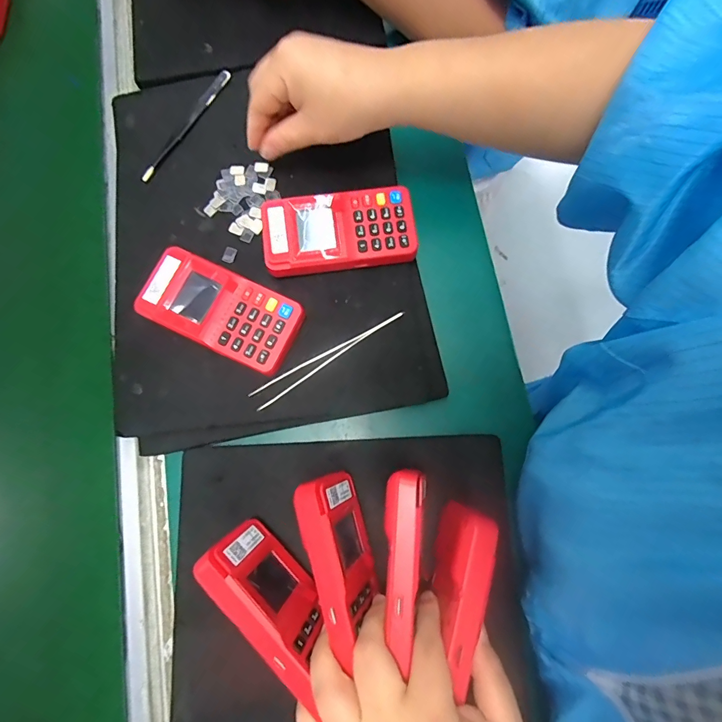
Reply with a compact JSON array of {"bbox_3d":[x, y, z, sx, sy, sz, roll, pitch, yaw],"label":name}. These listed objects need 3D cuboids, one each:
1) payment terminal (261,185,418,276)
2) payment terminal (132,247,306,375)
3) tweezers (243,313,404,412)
[{"bbox_3d":[-0.017,-0.104,0.322,0.119,0.023,0.063,-8,76,1],"label":"payment terminal"},{"bbox_3d":[-0.109,-0.039,0.311,0.120,0.023,0.060,24,79,9],"label":"payment terminal"},{"bbox_3d":[-0.026,-0.004,0.312,0.134,0.007,0.015,-32,77,-5],"label":"tweezers"}]

